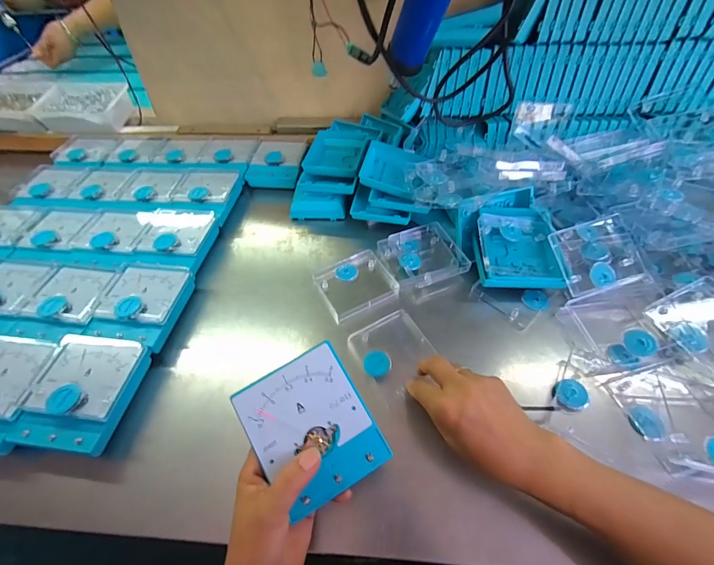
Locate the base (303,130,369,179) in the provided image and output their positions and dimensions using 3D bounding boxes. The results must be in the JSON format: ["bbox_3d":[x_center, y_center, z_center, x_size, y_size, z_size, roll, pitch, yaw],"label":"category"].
[{"bbox_3d":[-0.036,-0.233,0.578,0.098,0.028,0.131,7,53,8],"label":"base"}]

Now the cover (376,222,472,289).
[{"bbox_3d":[0.096,-0.038,0.482,0.103,0.025,0.102,-21,55,-13],"label":"cover"}]

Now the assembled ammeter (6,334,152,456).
[{"bbox_3d":[-0.303,0.126,0.366,0.103,0.055,0.121,4,53,6],"label":"assembled ammeter"}]

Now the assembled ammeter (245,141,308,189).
[{"bbox_3d":[-0.150,-0.230,0.617,0.098,0.034,0.109,7,53,8],"label":"assembled ammeter"}]

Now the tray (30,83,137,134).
[{"bbox_3d":[-0.585,-0.378,0.706,0.175,0.060,0.115,4,53,6],"label":"tray"}]

